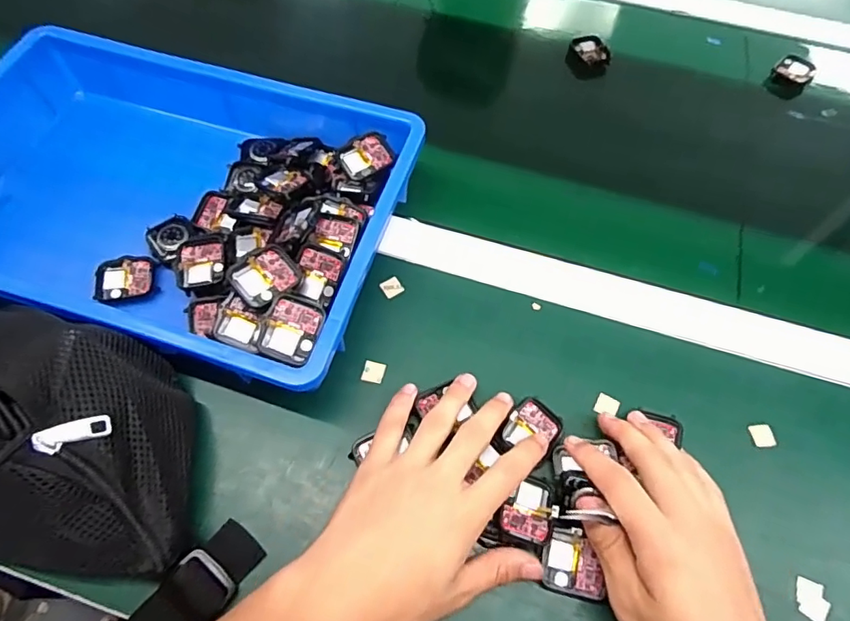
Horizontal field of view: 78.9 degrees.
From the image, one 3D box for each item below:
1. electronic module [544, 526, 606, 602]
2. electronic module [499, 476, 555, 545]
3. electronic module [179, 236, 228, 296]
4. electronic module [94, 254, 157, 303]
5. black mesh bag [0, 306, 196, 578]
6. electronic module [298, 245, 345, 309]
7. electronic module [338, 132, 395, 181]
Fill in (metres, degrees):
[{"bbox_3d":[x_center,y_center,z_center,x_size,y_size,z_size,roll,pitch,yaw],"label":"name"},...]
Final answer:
[{"bbox_3d":[0.096,0.160,0.329,0.035,0.008,0.037,13,60,5],"label":"electronic module"},{"bbox_3d":[0.068,0.129,0.338,0.031,0.015,0.041,20,61,8],"label":"electronic module"},{"bbox_3d":[-0.170,-0.036,0.399,0.036,0.008,0.049,-6,70,-5],"label":"electronic module"},{"bbox_3d":[-0.238,-0.025,0.413,0.042,0.013,0.038,-4,62,-5],"label":"electronic module"},{"bbox_3d":[-0.258,0.063,0.309,0.199,0.105,0.130,11,62,4],"label":"black mesh bag"},{"bbox_3d":[-0.076,-0.024,0.366,0.037,0.011,0.037,17,97,7],"label":"electronic module"},{"bbox_3d":[-0.047,-0.126,0.423,0.043,0.004,0.033,-30,79,-11],"label":"electronic module"}]

